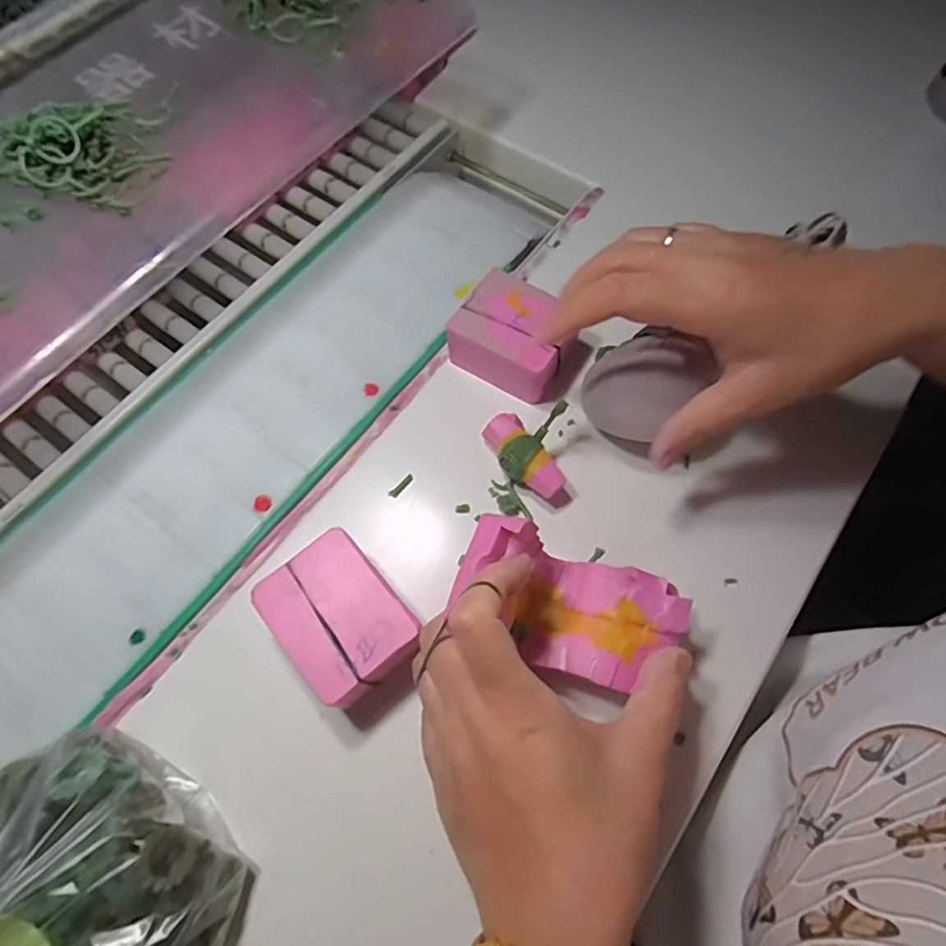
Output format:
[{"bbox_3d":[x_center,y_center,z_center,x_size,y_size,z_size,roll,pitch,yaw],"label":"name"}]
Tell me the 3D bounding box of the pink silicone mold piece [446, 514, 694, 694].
[{"bbox_3d":[0.046,0.059,0.271,0.102,0.052,0.060,30,69,13],"label":"pink silicone mold piece"}]

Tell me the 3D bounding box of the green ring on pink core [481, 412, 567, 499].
[{"bbox_3d":[0.028,-0.008,0.335,0.025,0.024,0.058,-33,69,-12],"label":"green ring on pink core"}]

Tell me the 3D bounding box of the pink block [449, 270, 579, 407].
[{"bbox_3d":[0.028,-0.087,0.360,0.070,0.033,0.056,32,71,14],"label":"pink block"}]

